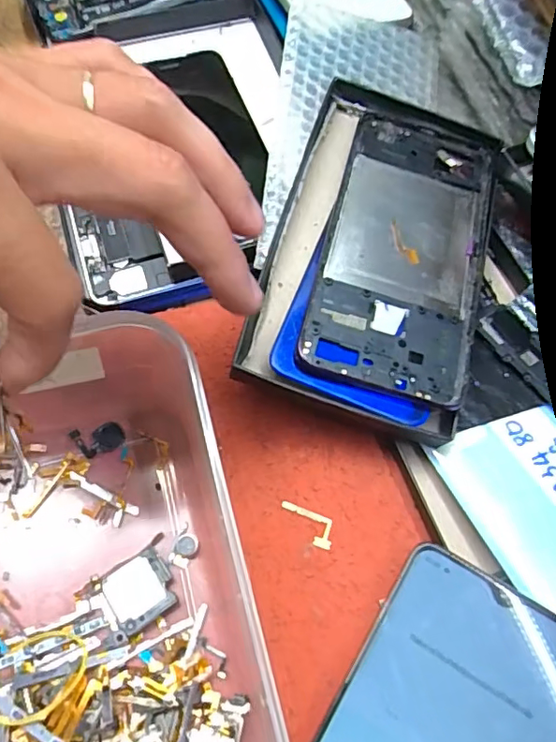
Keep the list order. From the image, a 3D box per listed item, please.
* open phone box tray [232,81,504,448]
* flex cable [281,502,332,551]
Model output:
[{"bbox_3d":[0.049,-0.054,0.270,0.095,0.040,0.173,14,65,6],"label":"open phone box tray"},{"bbox_3d":[0.012,0.066,0.235,0.025,0.004,0.013,20,66,8],"label":"flex cable"}]

